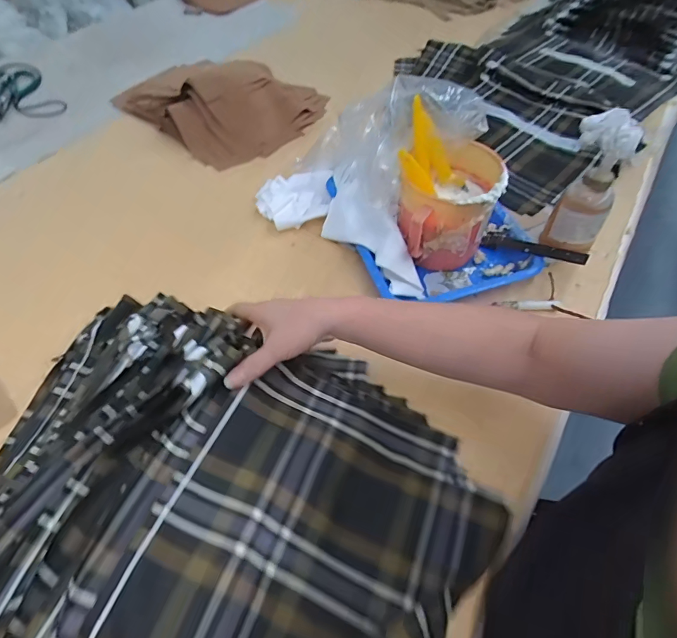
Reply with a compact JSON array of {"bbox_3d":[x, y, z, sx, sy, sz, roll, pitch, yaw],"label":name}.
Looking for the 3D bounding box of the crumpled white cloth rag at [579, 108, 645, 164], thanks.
[{"bbox_3d":[0.295,-0.199,0.463,0.069,0.042,0.028,38,62,23],"label":"crumpled white cloth rag"}]

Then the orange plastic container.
[{"bbox_3d":[0.140,-0.136,0.552,0.127,0.128,0.117,0,54,-2],"label":"orange plastic container"}]

